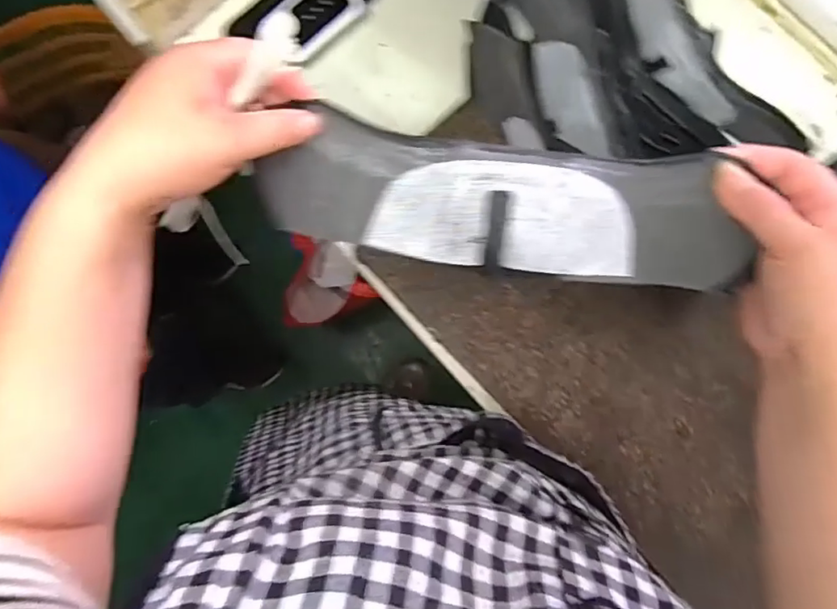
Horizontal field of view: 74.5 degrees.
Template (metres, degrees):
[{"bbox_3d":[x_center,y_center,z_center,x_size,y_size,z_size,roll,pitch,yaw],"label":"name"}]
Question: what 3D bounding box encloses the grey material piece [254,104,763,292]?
[{"bbox_3d":[0.047,-0.056,0.317,0.267,0.044,0.076,9,83,6],"label":"grey material piece"}]

